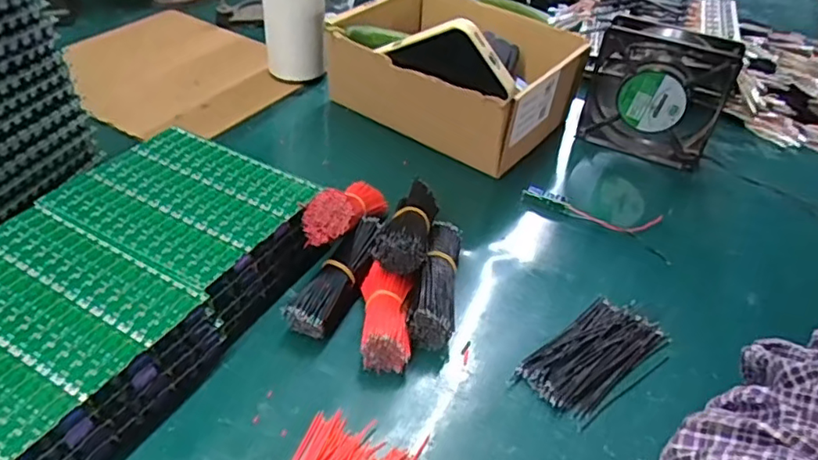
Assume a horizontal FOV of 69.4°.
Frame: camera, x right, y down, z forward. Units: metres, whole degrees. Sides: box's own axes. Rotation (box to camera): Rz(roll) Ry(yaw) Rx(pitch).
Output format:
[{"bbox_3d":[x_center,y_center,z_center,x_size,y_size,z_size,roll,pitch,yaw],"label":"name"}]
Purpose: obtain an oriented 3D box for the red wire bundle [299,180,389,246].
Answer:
[{"bbox_3d":[-0.043,-0.018,0.444,0.035,0.034,0.104,14,15,12],"label":"red wire bundle"}]

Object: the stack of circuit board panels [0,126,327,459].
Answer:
[{"bbox_3d":[-0.186,0.034,0.389,0.158,0.064,0.250,23,42,21],"label":"stack of circuit board panels"}]

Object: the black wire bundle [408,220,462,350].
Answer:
[{"bbox_3d":[0.021,0.036,0.423,0.028,0.032,0.101,9,39,2],"label":"black wire bundle"}]

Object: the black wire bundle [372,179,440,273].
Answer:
[{"bbox_3d":[0.000,-0.005,0.427,0.034,0.028,0.084,11,39,5],"label":"black wire bundle"}]

